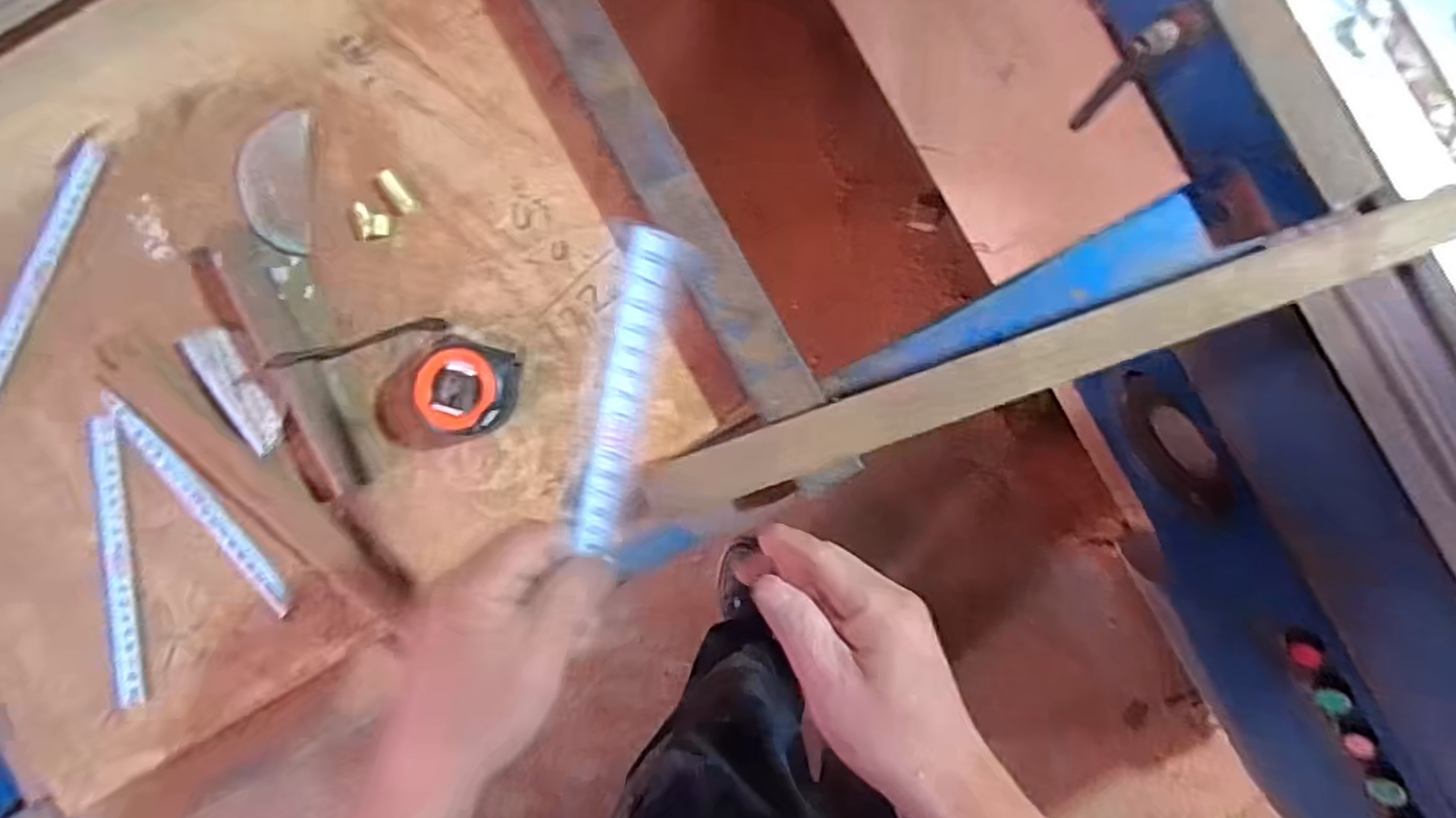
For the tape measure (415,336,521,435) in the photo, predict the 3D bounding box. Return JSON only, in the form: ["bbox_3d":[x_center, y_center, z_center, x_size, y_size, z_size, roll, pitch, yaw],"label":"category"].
[{"bbox_3d":[-0.167,-0.015,0.450,0.052,0.042,0.056,20,91,4],"label":"tape measure"}]

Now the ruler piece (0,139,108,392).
[{"bbox_3d":[-0.478,-0.094,0.484,0.020,0.007,0.195,26,91,-15],"label":"ruler piece"}]

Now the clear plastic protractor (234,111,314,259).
[{"bbox_3d":[-0.310,-0.156,0.480,0.051,0.004,0.095,2,91,1],"label":"clear plastic protractor"}]

